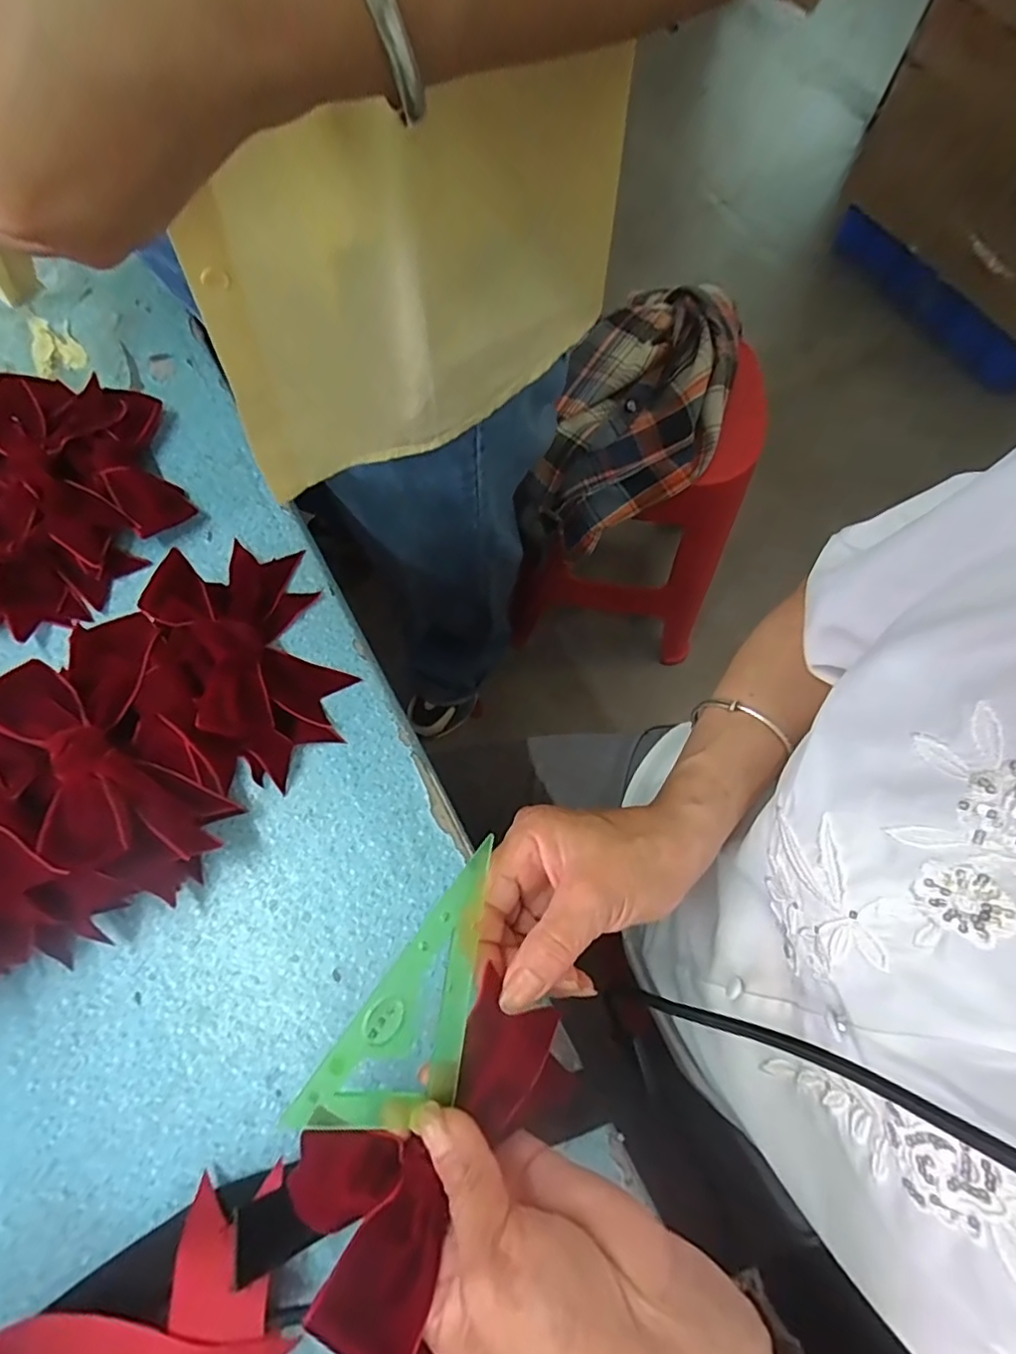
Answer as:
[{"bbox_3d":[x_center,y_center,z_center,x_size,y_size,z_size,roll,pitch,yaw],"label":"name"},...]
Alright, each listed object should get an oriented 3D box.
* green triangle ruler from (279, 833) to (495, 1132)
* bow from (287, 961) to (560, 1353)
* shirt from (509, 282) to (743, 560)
[{"bbox_3d":[-0.028,0.135,0.247,0.050,0.004,0.121,43,68,-9],"label":"green triangle ruler"},{"bbox_3d":[-0.031,0.183,0.236,0.064,0.016,0.123,35,60,11],"label":"bow"},{"bbox_3d":[0.168,-0.336,0.802,0.219,0.202,0.344,29,72,9],"label":"shirt"}]

